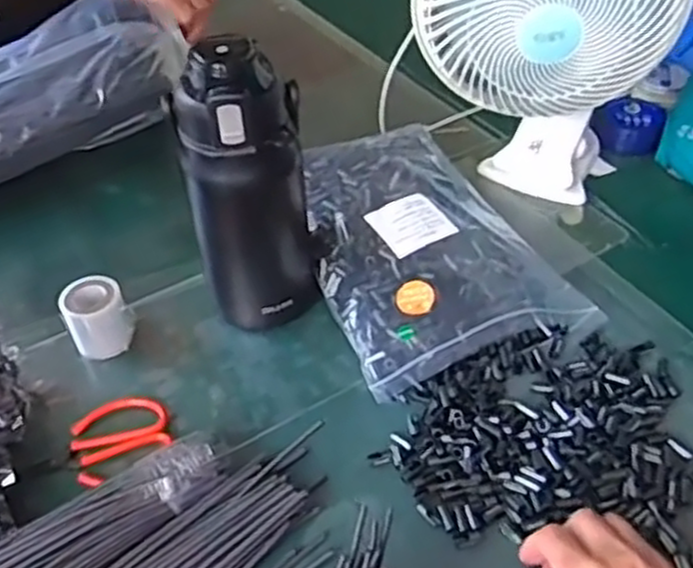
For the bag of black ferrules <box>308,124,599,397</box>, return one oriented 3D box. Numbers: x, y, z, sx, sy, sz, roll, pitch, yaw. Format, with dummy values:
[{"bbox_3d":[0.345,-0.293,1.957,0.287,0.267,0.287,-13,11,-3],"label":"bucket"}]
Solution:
[{"bbox_3d":[0.063,-0.039,0.660,0.206,0.062,0.272,-20,47,-17],"label":"bag of black ferrules"}]

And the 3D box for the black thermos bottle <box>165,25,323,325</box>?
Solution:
[{"bbox_3d":[-0.074,-0.063,0.579,0.096,0.248,0.076,-7,44,-5],"label":"black thermos bottle"}]

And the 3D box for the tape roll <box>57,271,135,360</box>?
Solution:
[{"bbox_3d":[-0.207,0.031,0.621,0.048,0.065,0.048,-1,44,1],"label":"tape roll"}]

